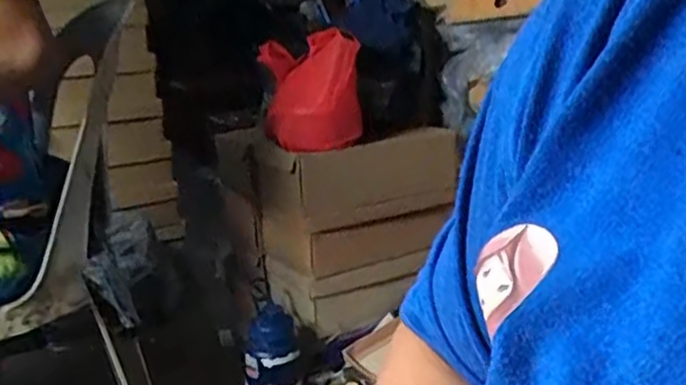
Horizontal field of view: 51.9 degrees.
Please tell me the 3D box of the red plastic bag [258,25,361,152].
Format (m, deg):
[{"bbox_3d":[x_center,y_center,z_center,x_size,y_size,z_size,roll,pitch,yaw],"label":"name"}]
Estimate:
[{"bbox_3d":[-0.053,-0.159,1.124,0.159,0.168,0.085,-1,16,1],"label":"red plastic bag"}]

